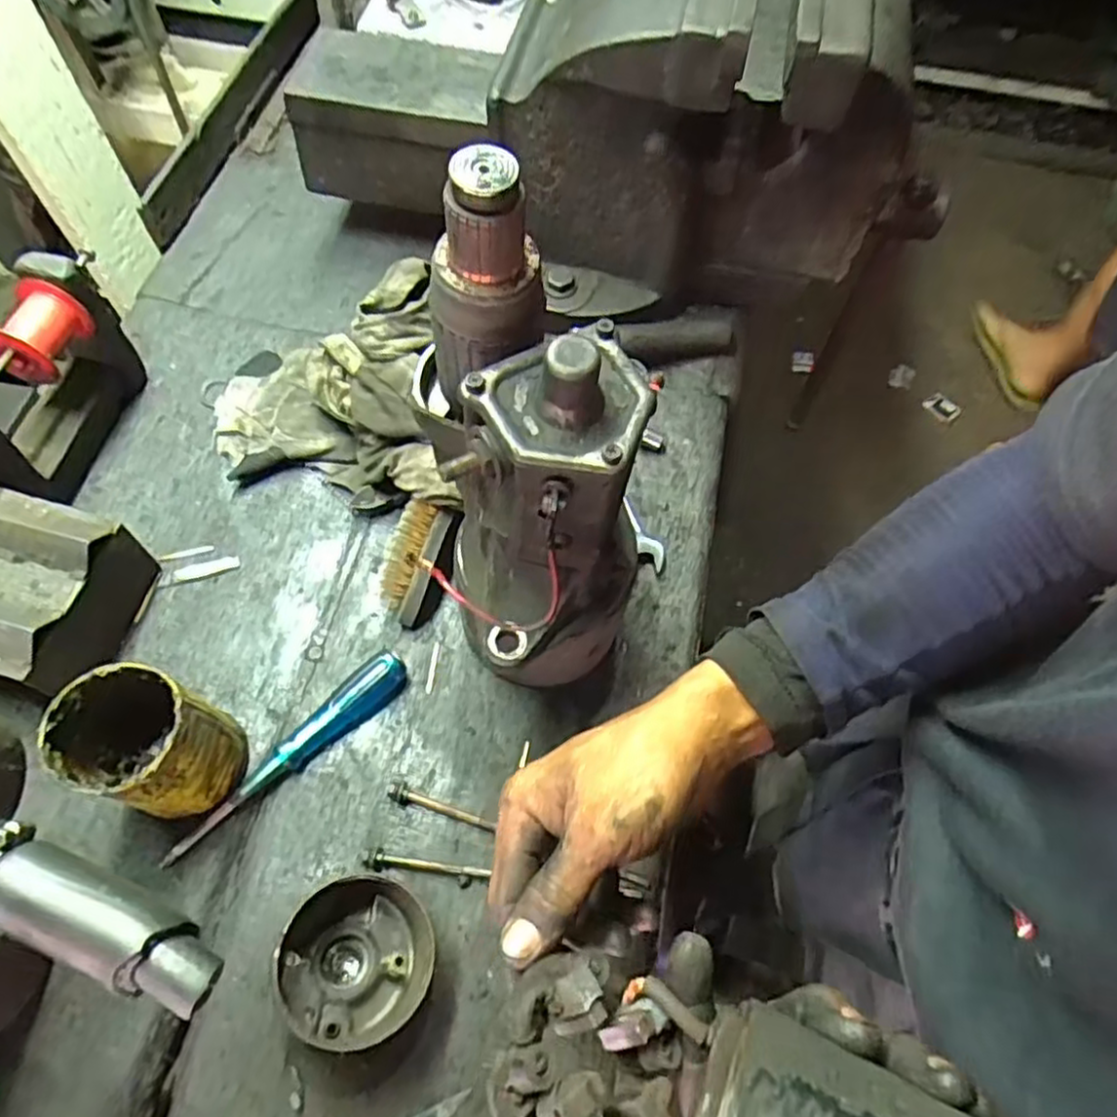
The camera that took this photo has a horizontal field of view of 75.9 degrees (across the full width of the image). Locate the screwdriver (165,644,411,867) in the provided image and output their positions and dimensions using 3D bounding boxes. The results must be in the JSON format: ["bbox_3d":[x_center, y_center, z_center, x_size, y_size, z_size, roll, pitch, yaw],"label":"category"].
[{"bbox_3d":[-0.186,0.135,0.499,0.190,0.022,0.026,-40,71,-20],"label":"screwdriver"}]

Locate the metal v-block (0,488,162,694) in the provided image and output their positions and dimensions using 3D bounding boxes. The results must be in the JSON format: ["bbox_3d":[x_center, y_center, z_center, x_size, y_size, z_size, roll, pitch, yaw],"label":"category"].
[{"bbox_3d":[-0.372,0.024,0.500,0.137,0.091,0.121,12,63,3],"label":"metal v-block"}]

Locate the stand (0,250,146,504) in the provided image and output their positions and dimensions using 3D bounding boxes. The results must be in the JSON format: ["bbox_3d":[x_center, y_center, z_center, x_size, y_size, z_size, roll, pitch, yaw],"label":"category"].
[{"bbox_3d":[-0.389,-0.131,0.545,0.051,0.138,0.188,10,63,3],"label":"stand"}]

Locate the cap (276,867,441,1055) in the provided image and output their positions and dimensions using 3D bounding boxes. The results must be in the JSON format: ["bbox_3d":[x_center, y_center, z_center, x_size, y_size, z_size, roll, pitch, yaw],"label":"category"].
[{"bbox_3d":[-0.121,0.244,0.438,0.087,0.054,0.090,1,63,-2],"label":"cap"}]

